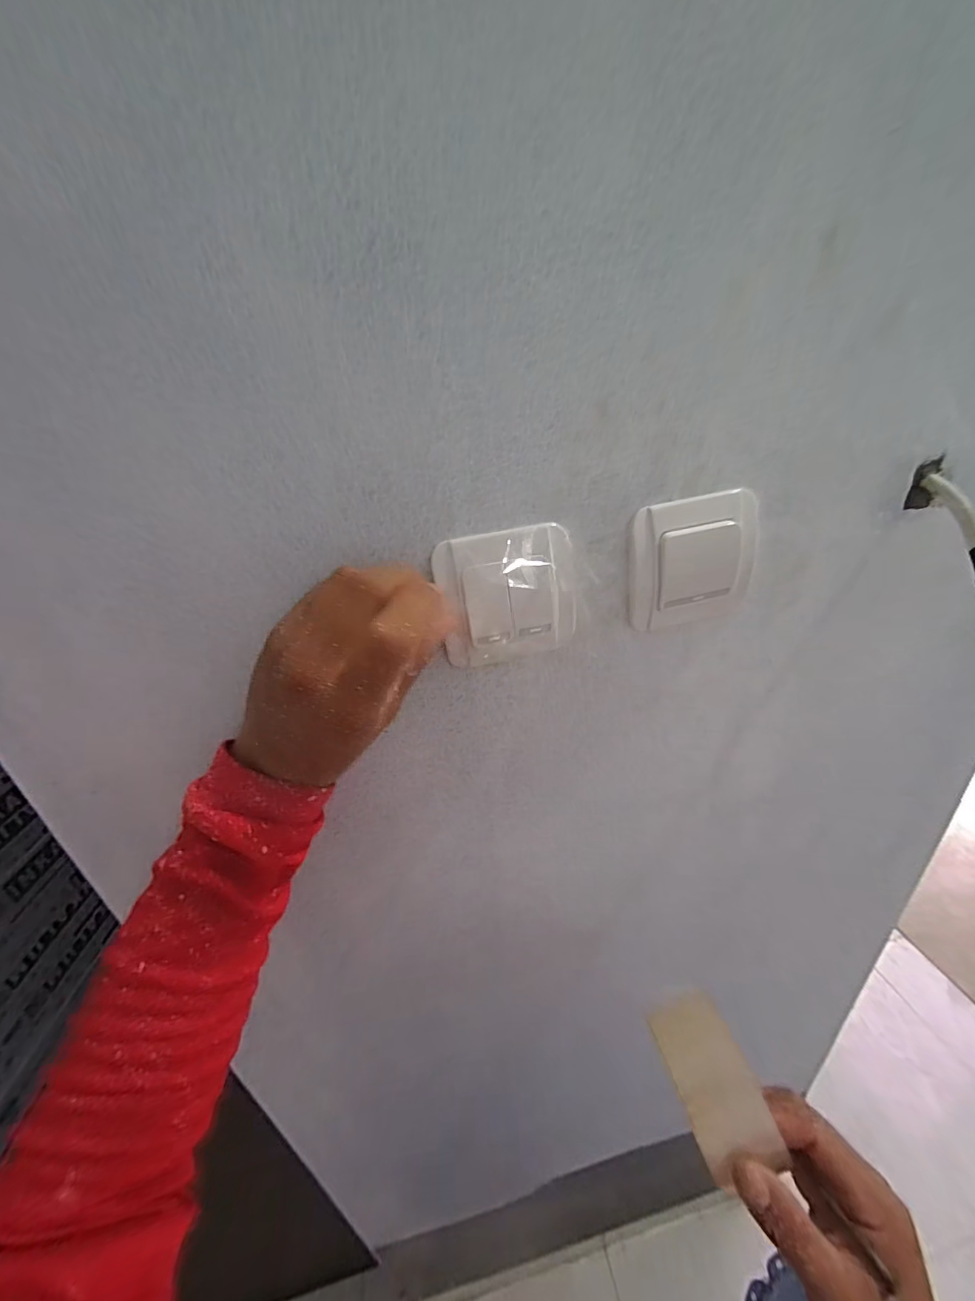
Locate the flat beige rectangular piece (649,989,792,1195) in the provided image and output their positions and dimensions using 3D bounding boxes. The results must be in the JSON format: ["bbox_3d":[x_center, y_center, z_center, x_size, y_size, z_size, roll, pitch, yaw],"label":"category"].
[{"bbox_3d":[0.138,0.261,0.280,0.044,0.007,0.088,-20,66,0],"label":"flat beige rectangular piece"}]

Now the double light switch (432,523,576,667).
[{"bbox_3d":[0.014,-0.029,0.266,0.079,0.077,0.013,-10,28,-7],"label":"double light switch"}]

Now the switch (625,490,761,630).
[{"bbox_3d":[0.127,-0.054,0.283,0.080,0.077,0.017,-13,28,-13],"label":"switch"}]

